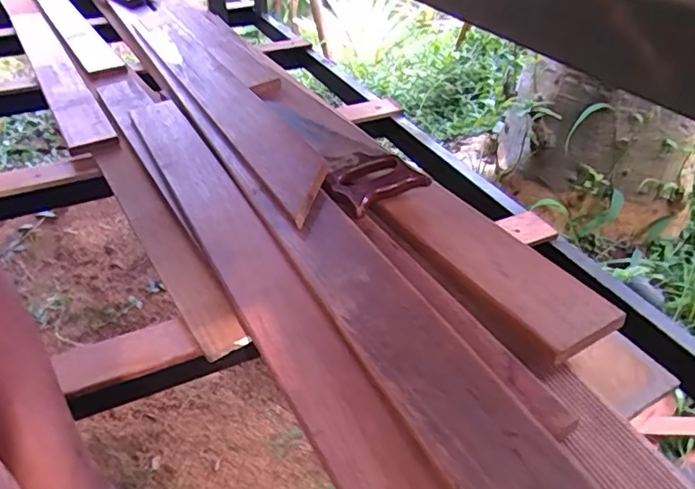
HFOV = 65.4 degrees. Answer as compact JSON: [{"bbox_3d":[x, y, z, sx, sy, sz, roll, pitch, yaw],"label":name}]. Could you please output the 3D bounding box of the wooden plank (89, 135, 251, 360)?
[{"bbox_3d":[-0.286,-0.025,0.812,0.063,0.028,0.566,-23,42,-25],"label":"wooden plank"}]

